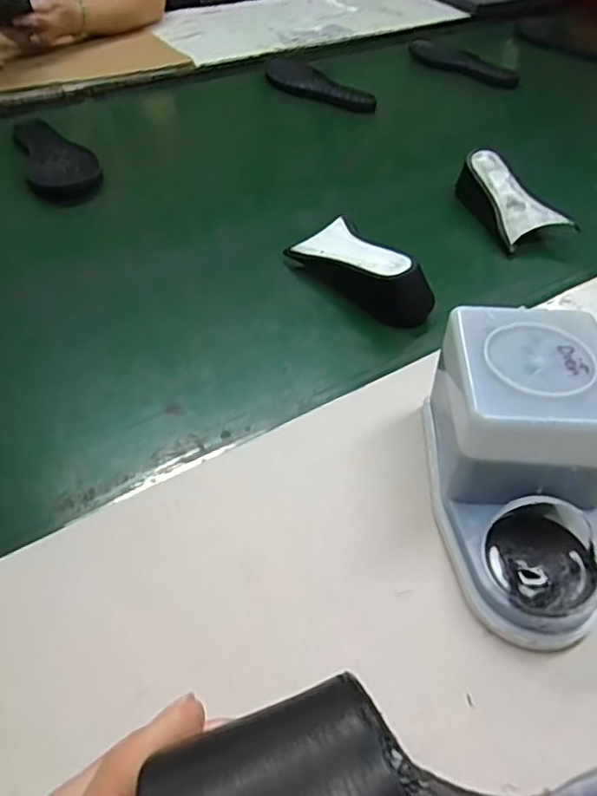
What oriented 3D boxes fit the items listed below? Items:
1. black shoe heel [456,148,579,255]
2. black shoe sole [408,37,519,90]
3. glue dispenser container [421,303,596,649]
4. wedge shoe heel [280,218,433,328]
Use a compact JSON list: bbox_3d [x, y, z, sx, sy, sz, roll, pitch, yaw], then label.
[{"bbox_3d":[0.254,-0.234,0.720,0.086,0.060,0.145,-8,47,-9],"label":"black shoe heel"},{"bbox_3d":[0.290,-0.610,1.115,0.094,0.020,0.276,-26,52,-25],"label":"black shoe sole"},{"bbox_3d":[0.141,0.042,0.379,0.107,0.105,0.188,2,46,1],"label":"glue dispenser container"},{"bbox_3d":[0.067,-0.132,0.610,0.066,0.054,0.170,-30,53,-26],"label":"wedge shoe heel"}]

